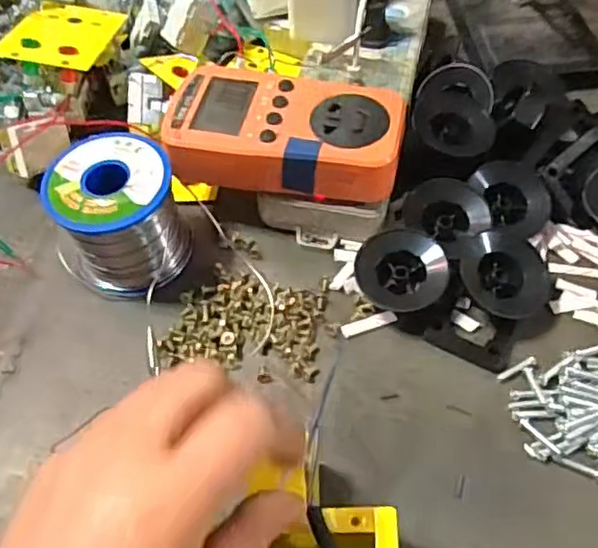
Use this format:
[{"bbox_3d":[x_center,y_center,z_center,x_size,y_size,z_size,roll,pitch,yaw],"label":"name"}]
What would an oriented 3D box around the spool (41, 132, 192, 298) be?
[{"bbox_3d":[-0.097,-0.031,0.345,0.064,0.063,0.060,-15,57,-8],"label":"spool"}]

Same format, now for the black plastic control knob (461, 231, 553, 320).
[{"bbox_3d":[0.111,0.000,0.336,0.049,0.009,0.049,2,82,-14],"label":"black plastic control knob"}]

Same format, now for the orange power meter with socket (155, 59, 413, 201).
[{"bbox_3d":[-0.008,-0.074,0.352,0.128,0.040,0.068,11,57,9],"label":"orange power meter with socket"}]

